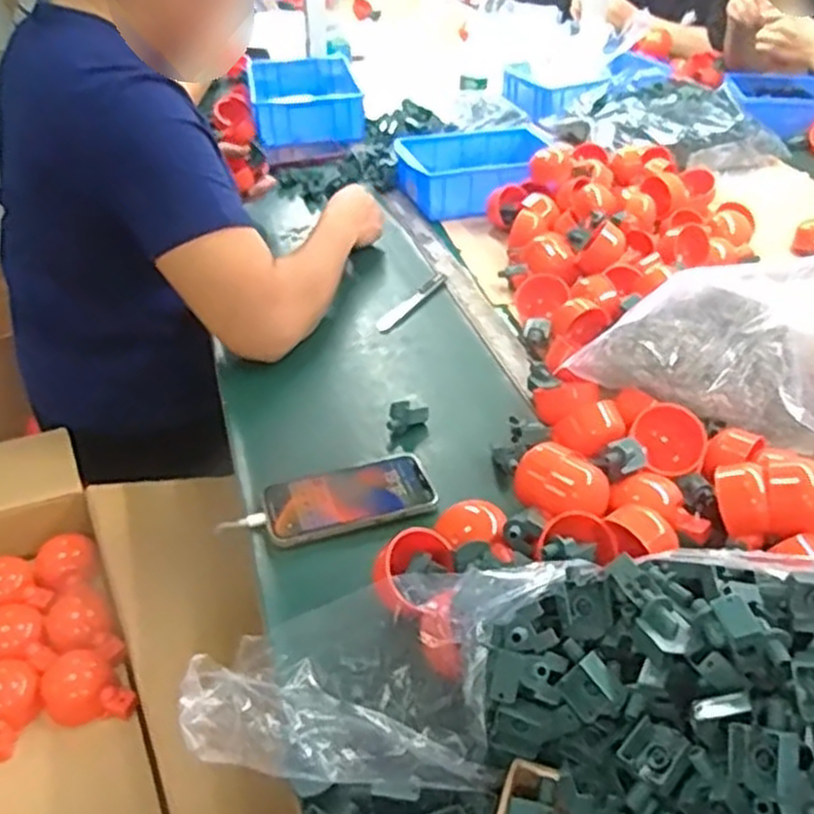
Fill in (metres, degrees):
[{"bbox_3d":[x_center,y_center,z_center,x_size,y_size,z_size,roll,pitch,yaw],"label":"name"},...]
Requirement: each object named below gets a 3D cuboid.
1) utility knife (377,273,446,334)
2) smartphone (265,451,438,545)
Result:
[{"bbox_3d":[0.009,-0.136,0.980,0.023,0.009,0.154,23,43,27],"label":"utility knife"},{"bbox_3d":[-0.053,0.080,0.689,0.145,0.008,0.083,-16,42,-16],"label":"smartphone"}]

